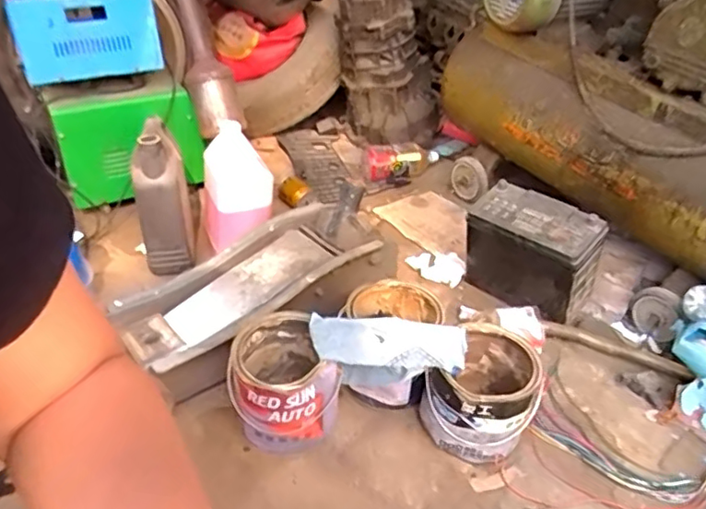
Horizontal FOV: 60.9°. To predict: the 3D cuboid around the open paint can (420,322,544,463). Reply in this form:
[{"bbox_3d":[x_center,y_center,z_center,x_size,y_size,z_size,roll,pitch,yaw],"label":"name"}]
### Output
[{"bbox_3d":[0.198,0.218,0.909,0.143,0.140,0.161,22,38,27],"label":"open paint can"}]

